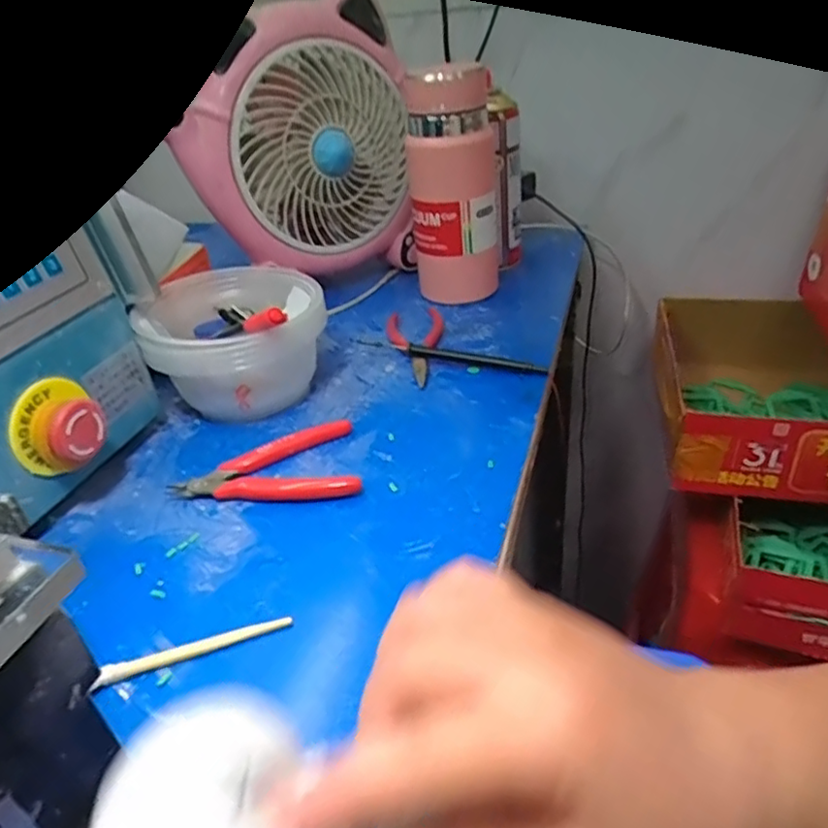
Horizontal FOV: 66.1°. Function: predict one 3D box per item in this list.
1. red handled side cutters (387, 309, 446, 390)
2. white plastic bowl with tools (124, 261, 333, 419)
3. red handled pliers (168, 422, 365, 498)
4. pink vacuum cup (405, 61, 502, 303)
[{"bbox_3d":[0.002,-0.060,0.545,0.051,0.015,0.121,-5,34,2],"label":"red handled side cutters"},{"bbox_3d":[-0.131,-0.057,0.492,0.120,0.092,0.114,-4,34,3],"label":"white plastic bowl with tools"},{"bbox_3d":[-0.096,0.031,0.426,0.120,0.015,0.072,-5,34,2],"label":"red handled pliers"},{"bbox_3d":[0.038,-0.203,0.583,0.080,0.200,0.065,-2,34,6],"label":"pink vacuum cup"}]

